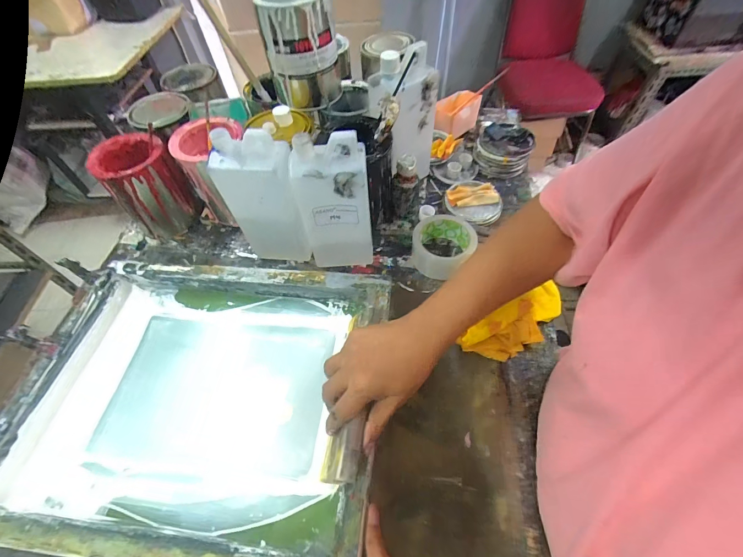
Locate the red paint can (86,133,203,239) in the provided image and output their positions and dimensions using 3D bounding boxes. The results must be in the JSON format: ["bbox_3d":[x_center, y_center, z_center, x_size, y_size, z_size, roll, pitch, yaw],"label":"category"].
[{"bbox_3d":[-0.382,-0.155,0.576,0.103,0.138,0.099,-1,56,2],"label":"red paint can"}]

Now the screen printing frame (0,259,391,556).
[{"bbox_3d":[-0.208,0.140,0.434,0.434,0.054,0.352,4,57,6],"label":"screen printing frame"}]

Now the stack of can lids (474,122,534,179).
[{"bbox_3d":[0.260,-0.253,0.665,0.101,0.048,0.116,19,59,15],"label":"stack of can lids"}]

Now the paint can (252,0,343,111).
[{"bbox_3d":[-0.106,-0.350,0.508,0.100,0.141,0.117,-10,56,-4],"label":"paint can"}]

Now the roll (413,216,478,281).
[{"bbox_3d":[0.114,-0.052,0.536,0.096,0.043,0.098,-1,56,2],"label":"roll"}]

